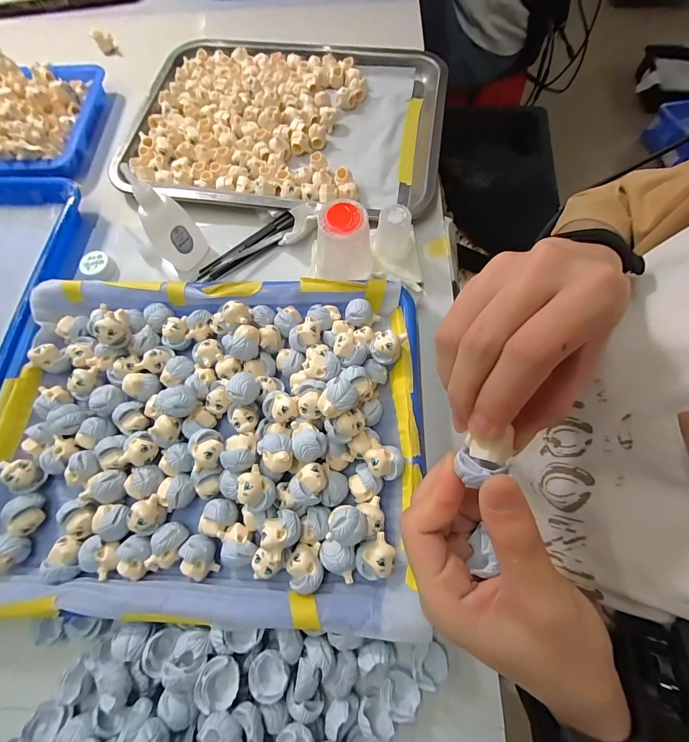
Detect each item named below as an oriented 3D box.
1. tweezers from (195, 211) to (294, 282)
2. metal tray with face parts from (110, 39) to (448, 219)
[{"bbox_3d":[-0.098,-0.123,0.324,0.111,0.013,0.020,-36,74,-10],"label":"tweezers"},{"bbox_3d":[-0.065,-0.290,0.374,0.346,0.026,0.259,10,72,5],"label":"metal tray with face parts"}]

